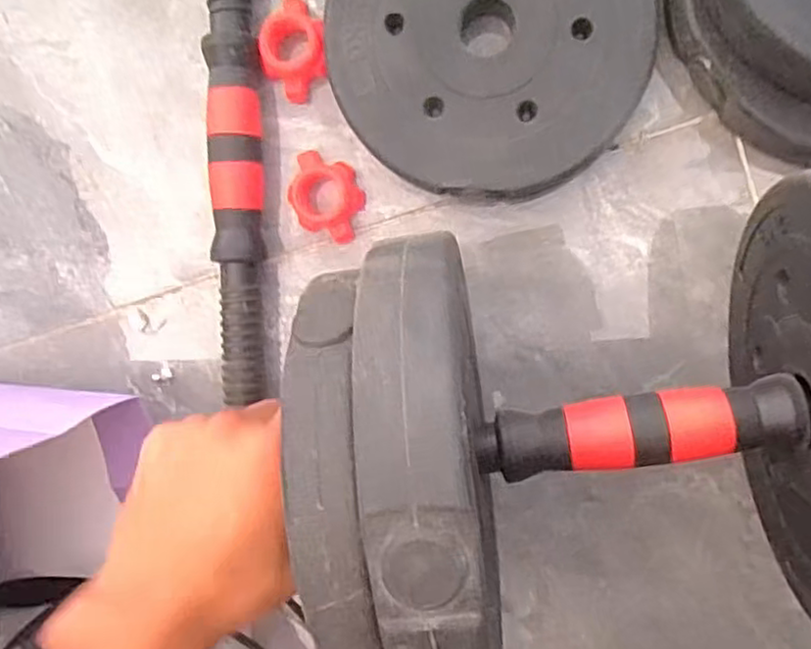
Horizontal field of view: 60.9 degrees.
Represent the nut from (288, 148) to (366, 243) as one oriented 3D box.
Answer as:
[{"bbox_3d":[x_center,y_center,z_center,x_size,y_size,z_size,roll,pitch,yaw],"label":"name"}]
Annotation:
[{"bbox_3d":[-0.046,-0.074,0.401,0.042,0.016,0.043,20,97,6],"label":"nut"}]

